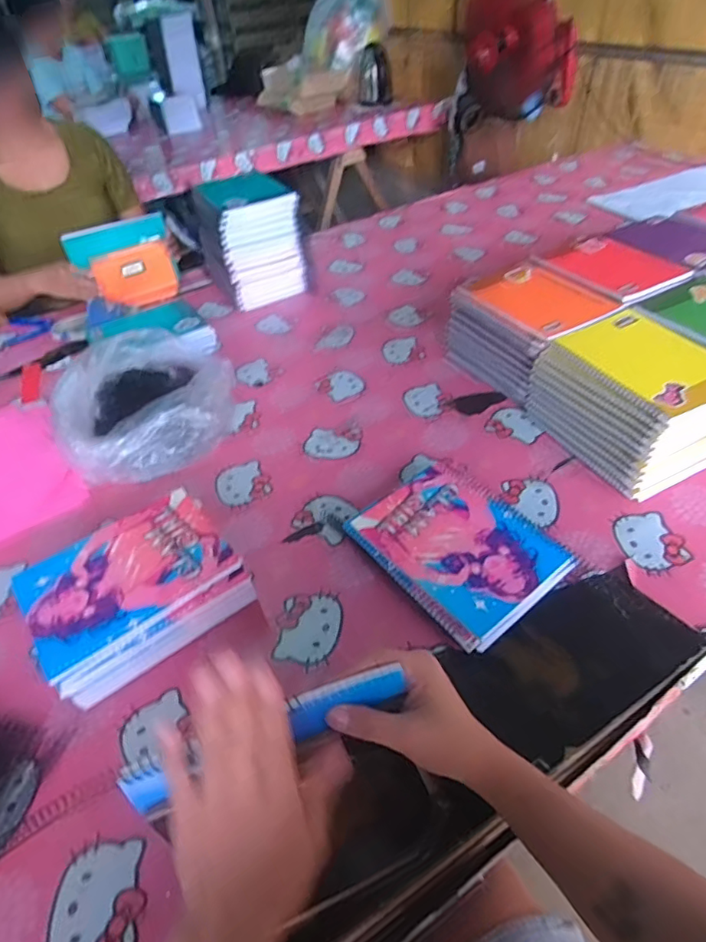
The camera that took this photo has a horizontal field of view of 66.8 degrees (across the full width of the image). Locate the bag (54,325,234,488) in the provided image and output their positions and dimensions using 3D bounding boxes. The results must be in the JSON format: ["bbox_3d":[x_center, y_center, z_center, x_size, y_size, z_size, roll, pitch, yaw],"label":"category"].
[{"bbox_3d":[-0.308,-0.119,0.815,0.248,0.098,0.270,-20,46,-14],"label":"bag"}]

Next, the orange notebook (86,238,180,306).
[{"bbox_3d":[-0.452,-0.407,1.124,0.156,0.114,0.011,-25,39,-19],"label":"orange notebook"}]

